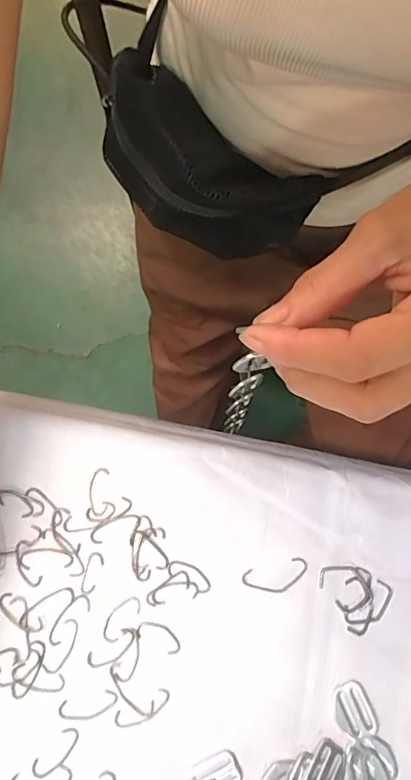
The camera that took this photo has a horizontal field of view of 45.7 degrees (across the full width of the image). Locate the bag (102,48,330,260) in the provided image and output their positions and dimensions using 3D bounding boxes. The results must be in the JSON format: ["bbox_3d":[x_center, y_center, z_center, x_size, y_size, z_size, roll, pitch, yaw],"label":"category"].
[{"bbox_3d":[-0.006,-0.169,0.378,0.168,0.084,0.089,39,80,9],"label":"bag"}]

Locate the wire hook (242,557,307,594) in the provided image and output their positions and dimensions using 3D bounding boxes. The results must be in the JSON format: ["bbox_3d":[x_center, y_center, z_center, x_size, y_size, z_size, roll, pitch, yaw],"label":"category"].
[{"bbox_3d":[0.049,0.130,0.337,0.046,0.004,0.020,-13,76,-3],"label":"wire hook"}]

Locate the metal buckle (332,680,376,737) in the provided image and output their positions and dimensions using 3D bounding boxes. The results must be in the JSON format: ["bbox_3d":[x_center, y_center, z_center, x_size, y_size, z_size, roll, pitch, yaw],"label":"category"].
[{"bbox_3d":[0.096,0.210,0.319,0.023,0.004,0.032,-20,77,-4],"label":"metal buckle"}]

